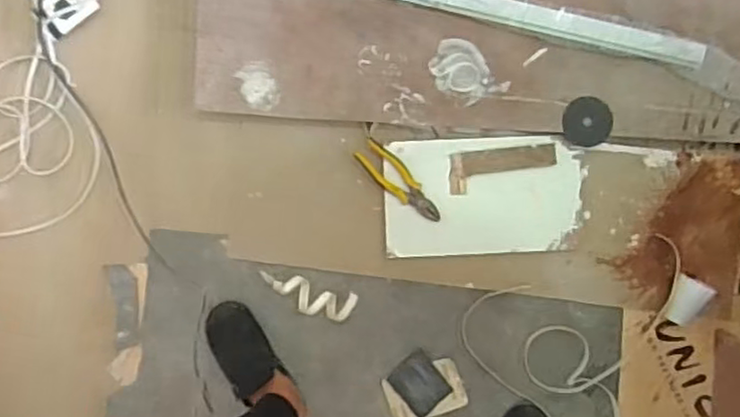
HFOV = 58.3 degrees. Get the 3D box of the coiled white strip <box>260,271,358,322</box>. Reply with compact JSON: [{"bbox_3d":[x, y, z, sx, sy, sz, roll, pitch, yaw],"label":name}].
[{"bbox_3d":[-0.128,0.181,1.358,0.197,0.010,0.068,16,95,-2],"label":"coiled white strip"}]

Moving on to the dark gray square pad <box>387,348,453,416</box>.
[{"bbox_3d":[0.105,0.362,1.371,0.096,0.004,0.121,-38,94,3],"label":"dark gray square pad"}]

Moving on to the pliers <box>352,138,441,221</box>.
[{"bbox_3d":[0.061,-0.049,1.337,0.059,0.009,0.204,-44,94,4],"label":"pliers"}]

